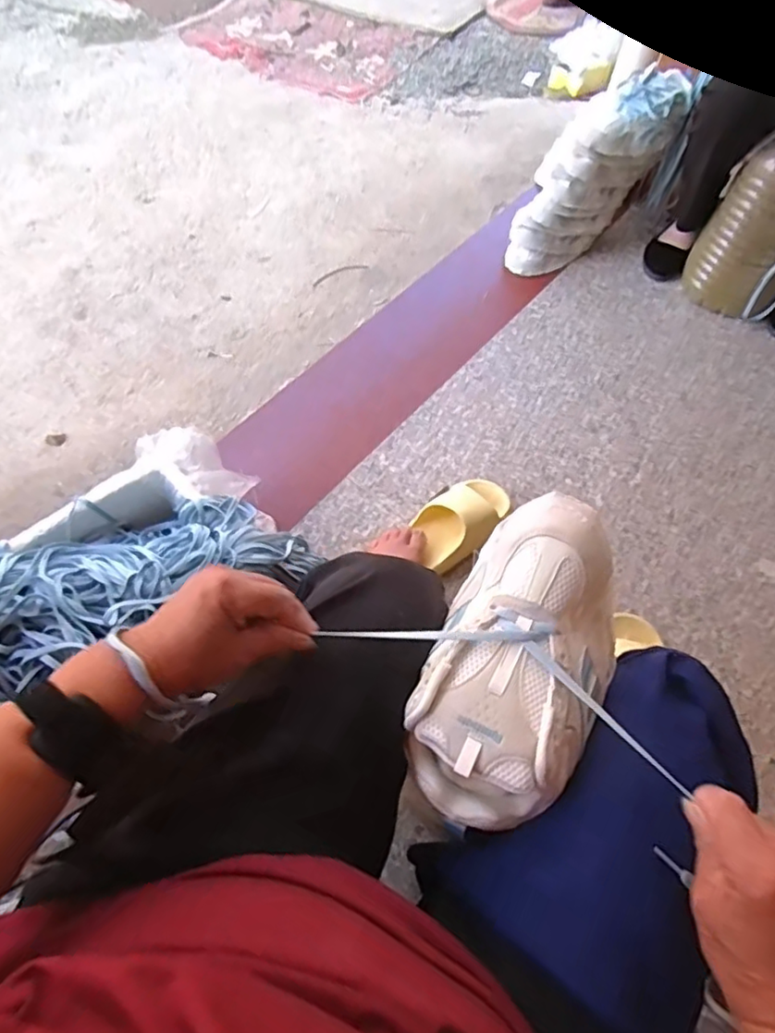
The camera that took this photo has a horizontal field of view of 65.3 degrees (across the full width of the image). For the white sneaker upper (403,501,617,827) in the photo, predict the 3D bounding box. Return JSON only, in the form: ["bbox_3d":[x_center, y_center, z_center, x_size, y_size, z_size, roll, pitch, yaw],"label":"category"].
[{"bbox_3d":[0.099,0.099,0.434,0.121,0.074,0.225,25,65,11],"label":"white sneaker upper"}]

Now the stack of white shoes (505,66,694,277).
[{"bbox_3d":[0.391,-0.664,1.182,0.170,0.405,0.117,-3,51,-53],"label":"stack of white shoes"}]

